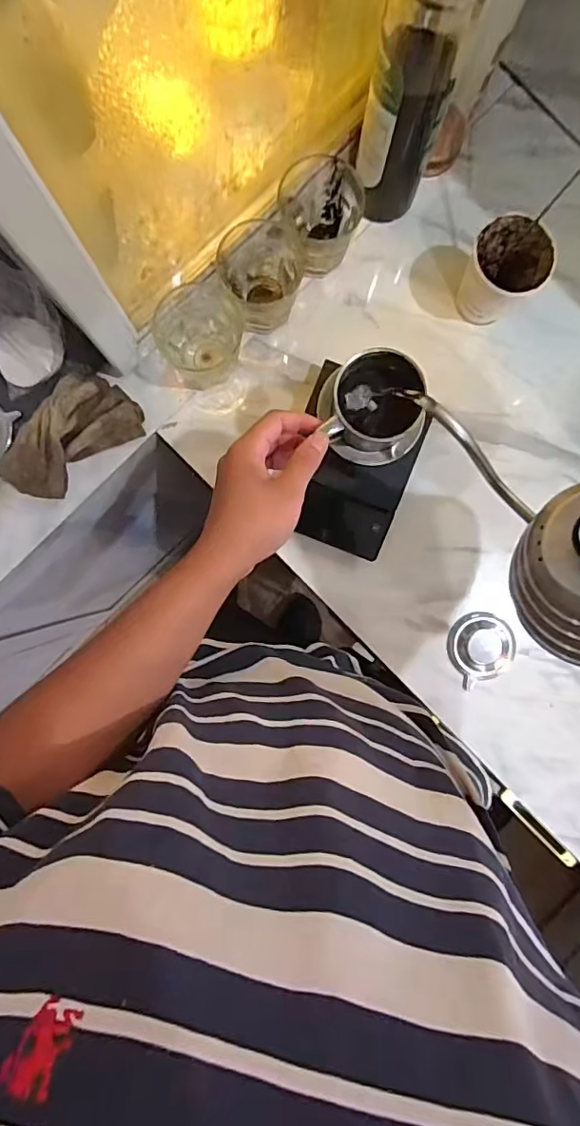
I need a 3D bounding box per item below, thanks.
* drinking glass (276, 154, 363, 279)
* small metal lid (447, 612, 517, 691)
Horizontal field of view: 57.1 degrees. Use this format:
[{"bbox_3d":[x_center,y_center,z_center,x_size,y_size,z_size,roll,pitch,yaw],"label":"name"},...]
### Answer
[{"bbox_3d":[0.029,-0.357,0.555,0.077,0.081,0.088,21,89,-1],"label":"drinking glass"},{"bbox_3d":[0.214,0.094,0.595,0.073,0.009,0.076,0,89,-1],"label":"small metal lid"}]

